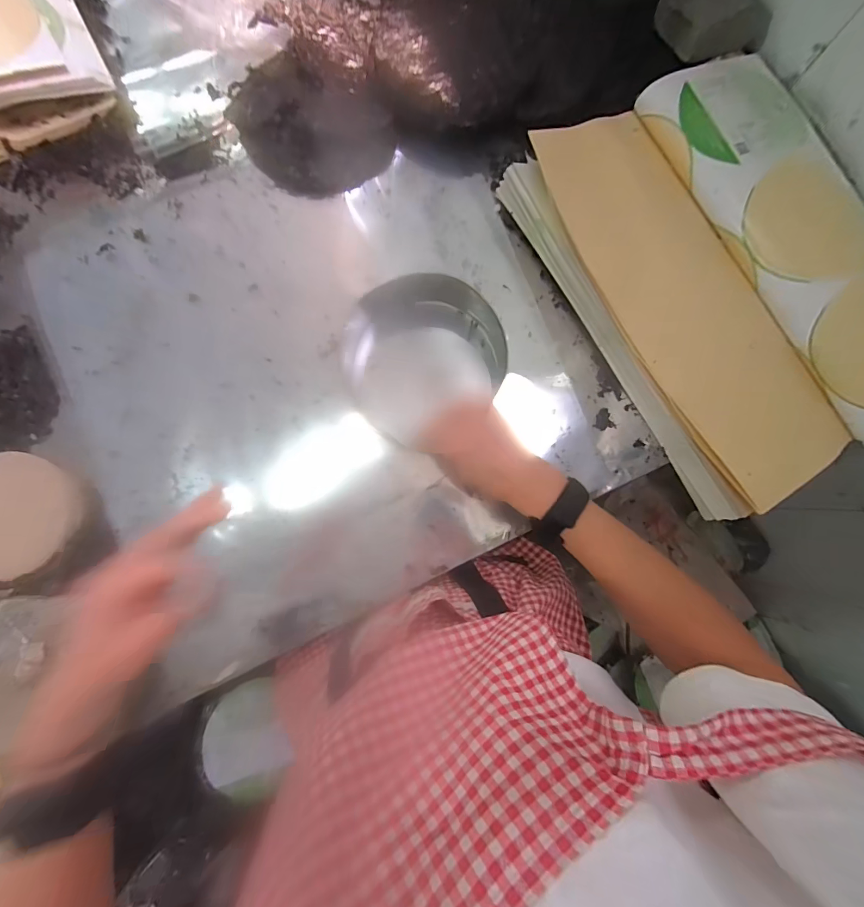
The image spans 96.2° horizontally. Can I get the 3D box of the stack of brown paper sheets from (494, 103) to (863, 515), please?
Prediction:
[{"bbox_3d":[0.288,-0.178,0.456,0.183,0.067,0.480,-30,86,-6],"label":"stack of brown paper sheets"}]

